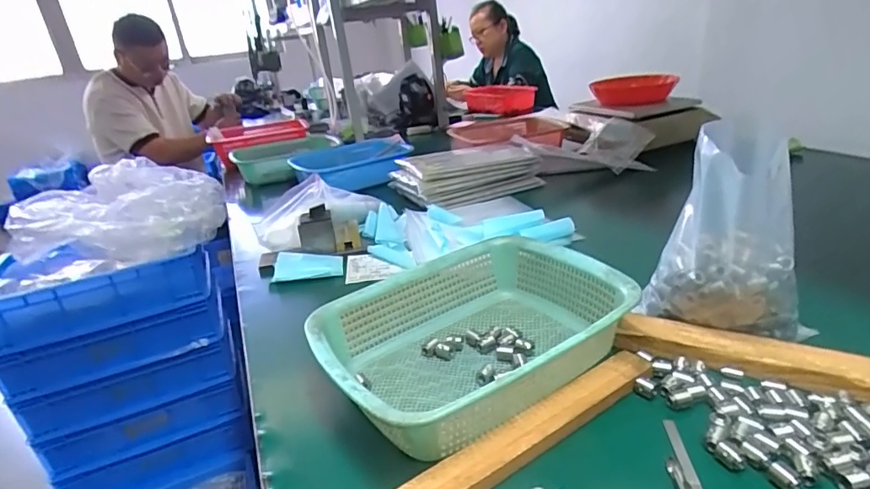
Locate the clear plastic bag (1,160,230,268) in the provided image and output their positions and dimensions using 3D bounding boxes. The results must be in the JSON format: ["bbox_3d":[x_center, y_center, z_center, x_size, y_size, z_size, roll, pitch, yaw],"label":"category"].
[{"bbox_3d":[-0.674,-0.053,1.063,0.358,0.172,0.310,-4,24,11],"label":"clear plastic bag"}]

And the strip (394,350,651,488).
[{"bbox_3d":[0.069,0.162,0.417,0.318,0.014,0.037,-20,26,-28],"label":"strip"}]

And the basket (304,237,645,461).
[{"bbox_3d":[0.036,0.092,0.510,0.291,0.078,0.222,-21,26,-30],"label":"basket"}]

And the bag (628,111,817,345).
[{"bbox_3d":[0.296,-0.013,0.501,0.103,0.220,0.106,-11,23,-10],"label":"bag"}]

